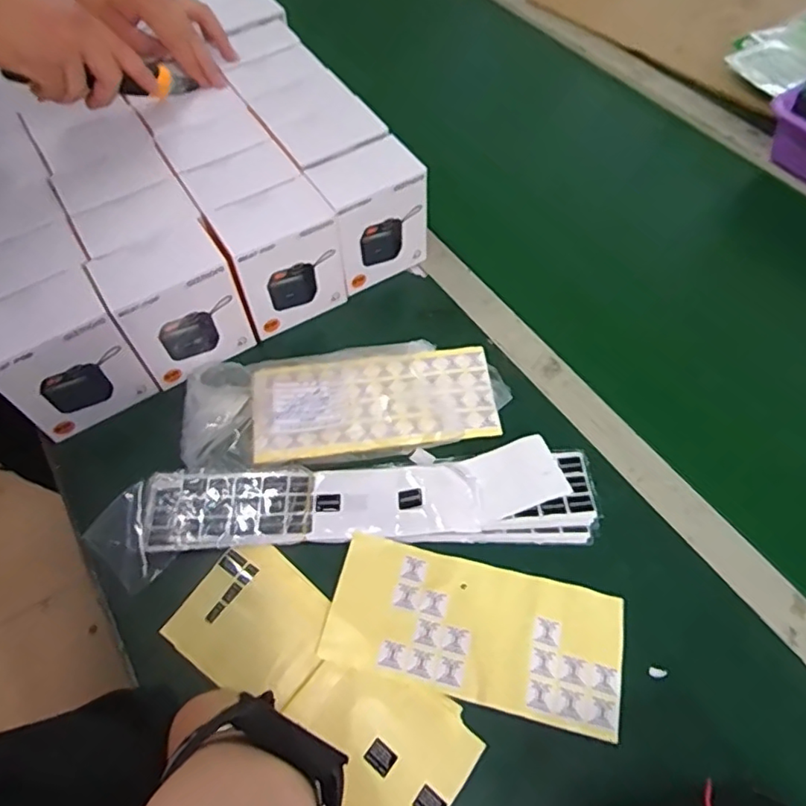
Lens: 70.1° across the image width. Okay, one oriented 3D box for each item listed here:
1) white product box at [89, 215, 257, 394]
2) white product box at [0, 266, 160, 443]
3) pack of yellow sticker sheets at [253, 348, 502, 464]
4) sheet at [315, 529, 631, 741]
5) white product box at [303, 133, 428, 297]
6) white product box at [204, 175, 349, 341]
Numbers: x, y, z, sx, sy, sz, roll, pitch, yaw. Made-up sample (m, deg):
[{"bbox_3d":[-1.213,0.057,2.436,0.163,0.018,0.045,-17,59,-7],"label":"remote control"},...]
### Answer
[{"bbox_3d":[-0.202,-0.089,0.517,0.098,0.107,0.070,-28,62,-15],"label":"white product box"},{"bbox_3d":[-0.286,-0.042,0.488,0.097,0.113,0.067,-30,63,-16],"label":"white product box"},{"bbox_3d":[-0.025,-0.003,0.513,0.210,0.016,0.101,-4,58,-2],"label":"pack of yellow sticker sheets"},{"bbox_3d":[0.051,0.164,0.417,0.206,0.006,0.093,12,58,7],"label":"sheet"},{"bbox_3d":[-0.032,-0.186,0.573,0.096,0.110,0.069,-27,62,-15],"label":"white product box"},{"bbox_3d":[-0.116,-0.138,0.543,0.101,0.102,0.067,-28,62,-15],"label":"white product box"}]

